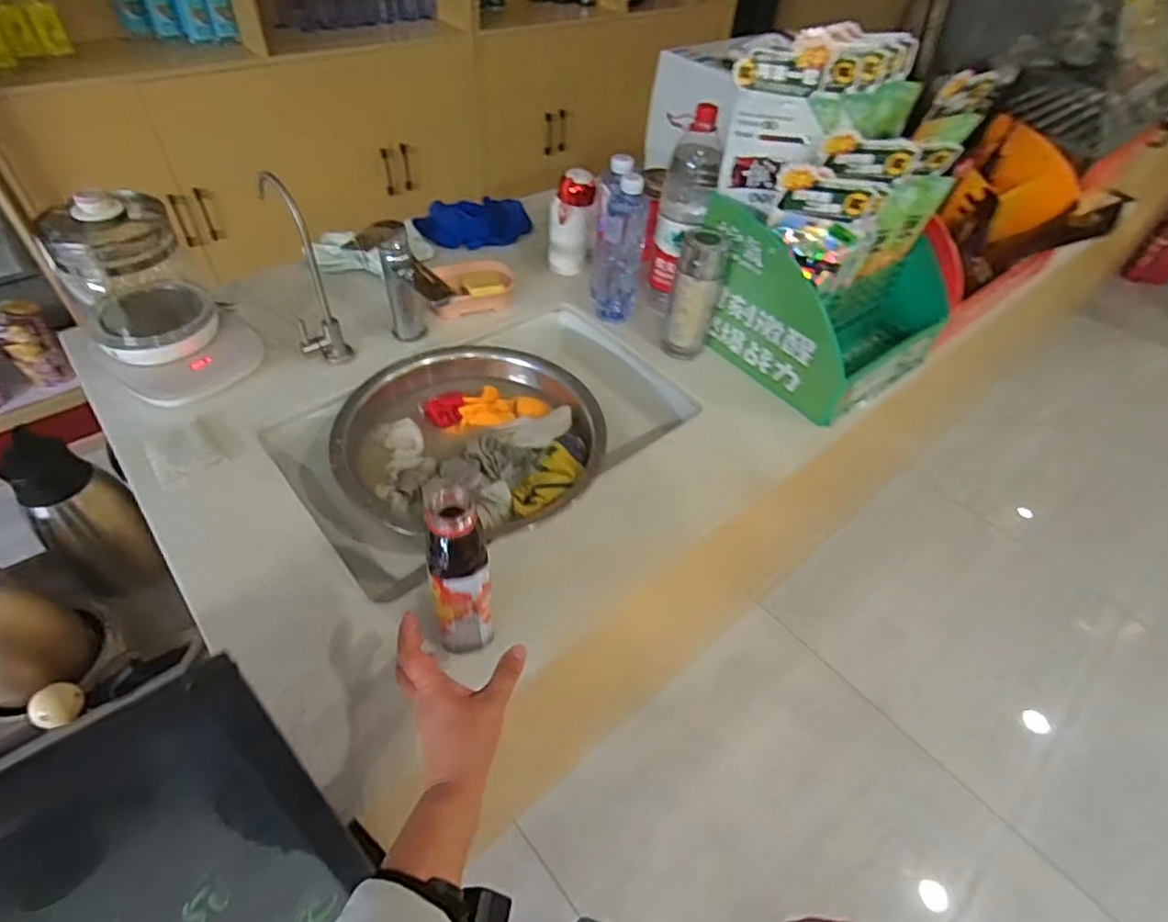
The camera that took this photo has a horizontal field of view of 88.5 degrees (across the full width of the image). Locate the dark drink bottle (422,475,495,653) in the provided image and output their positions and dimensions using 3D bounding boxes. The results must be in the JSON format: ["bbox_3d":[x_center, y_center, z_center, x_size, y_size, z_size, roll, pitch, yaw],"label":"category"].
[{"bbox_3d":[-0.111,0.101,0.548,0.057,0.188,0.064,-7,49,-13],"label":"dark drink bottle"}]

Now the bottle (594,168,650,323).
[{"bbox_3d":[0.057,-0.337,0.948,0.071,0.225,0.076,7,48,0],"label":"bottle"}]

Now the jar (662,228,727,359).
[{"bbox_3d":[0.169,-0.255,0.915,0.074,0.186,0.071,3,48,-4],"label":"jar"}]

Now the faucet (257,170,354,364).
[{"bbox_3d":[-0.388,-0.271,0.834,0.061,0.240,0.140,-15,52,-19],"label":"faucet"}]

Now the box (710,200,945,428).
[{"bbox_3d":[0.377,-0.265,0.934,0.299,0.215,0.295,-28,57,-28],"label":"box"}]

